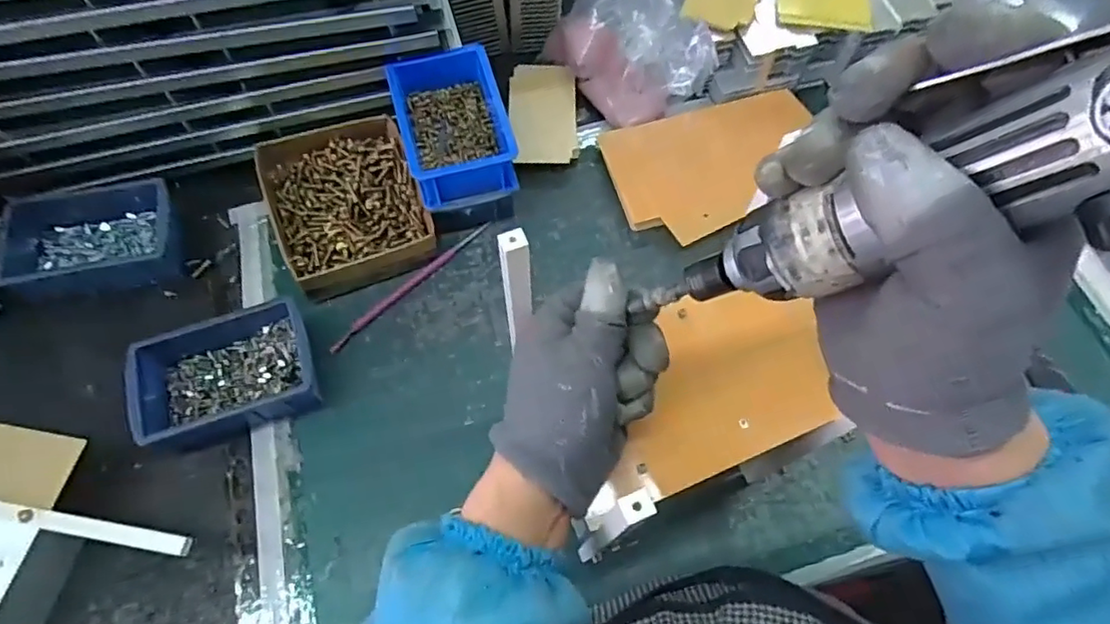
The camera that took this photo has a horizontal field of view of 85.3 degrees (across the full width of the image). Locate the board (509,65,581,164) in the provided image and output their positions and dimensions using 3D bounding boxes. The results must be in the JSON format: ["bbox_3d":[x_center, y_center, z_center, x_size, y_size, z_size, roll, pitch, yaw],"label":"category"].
[{"bbox_3d":[-0.012,-0.223,0.672,0.074,0.015,0.140,-2,67,-4],"label":"board"}]

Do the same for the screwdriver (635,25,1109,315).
[{"bbox_3d":[0.120,-0.041,0.187,0.038,0.260,0.053,28,62,-26],"label":"screwdriver"}]

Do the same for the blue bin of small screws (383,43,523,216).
[{"bbox_3d":[-0.097,-0.185,0.585,0.101,0.052,0.153,-15,67,-8],"label":"blue bin of small screws"}]

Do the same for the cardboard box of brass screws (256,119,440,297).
[{"bbox_3d":[-0.213,-0.113,0.616,0.138,0.042,0.191,-21,68,-10],"label":"cardboard box of brass screws"}]

